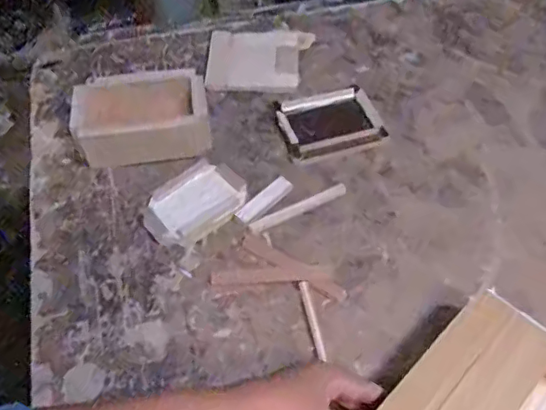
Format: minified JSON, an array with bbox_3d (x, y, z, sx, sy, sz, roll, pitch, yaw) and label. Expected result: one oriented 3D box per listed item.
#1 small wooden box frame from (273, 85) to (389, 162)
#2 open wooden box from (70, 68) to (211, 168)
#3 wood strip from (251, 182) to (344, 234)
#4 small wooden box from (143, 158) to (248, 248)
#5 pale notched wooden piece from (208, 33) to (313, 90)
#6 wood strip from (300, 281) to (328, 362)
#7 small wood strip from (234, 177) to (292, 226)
[{"bbox_3d":[0.067,-0.101,0.691,0.122,0.011,0.098,-15,54,-10],"label":"small wooden box frame"},{"bbox_3d":[-0.150,-0.103,0.659,0.147,0.069,0.086,-11,54,-6],"label":"open wooden box"},{"bbox_3d":[0.029,0.003,0.617,0.117,0.006,0.014,-25,57,-16],"label":"wood strip"},{"bbox_3d":[-0.086,-0.005,0.618,0.113,0.017,0.082,-39,61,-24],"label":"small wooden box"},{"bbox_3d":[-0.016,-0.198,0.762,0.143,0.017,0.120,-6,53,-3],"label":"pale notched wooden piece"},{"bbox_3d":[0.038,0.109,0.540,0.007,0.004,0.083,-10,54,-6],"label":"wood strip"},{"bbox_3d":[-0.008,-0.005,0.619,0.021,0.004,0.072,37,62,25],"label":"small wood strip"}]

